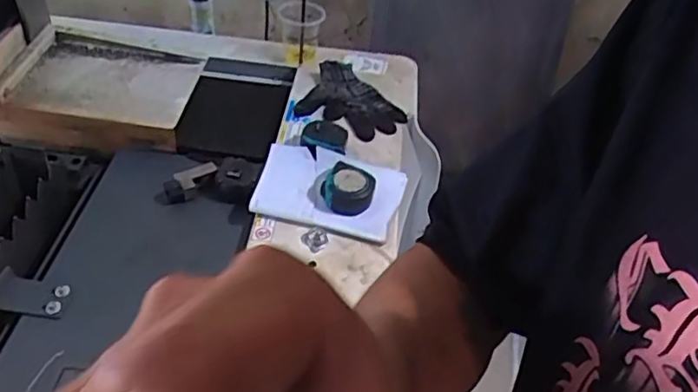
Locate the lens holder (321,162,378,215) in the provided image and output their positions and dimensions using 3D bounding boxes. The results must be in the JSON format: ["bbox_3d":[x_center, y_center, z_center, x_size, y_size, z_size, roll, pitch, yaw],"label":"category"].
[{"bbox_3d":[-0.001,-0.012,0.919,0.076,0.046,0.079,6,43,0],"label":"lens holder"}]

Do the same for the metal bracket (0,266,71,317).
[{"bbox_3d":[-0.400,0.121,0.781,0.086,0.031,0.055,8,43,3],"label":"metal bracket"}]

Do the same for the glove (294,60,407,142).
[{"bbox_3d":[-0.007,-0.164,1.111,0.164,0.040,0.203,-31,54,-33],"label":"glove"}]

